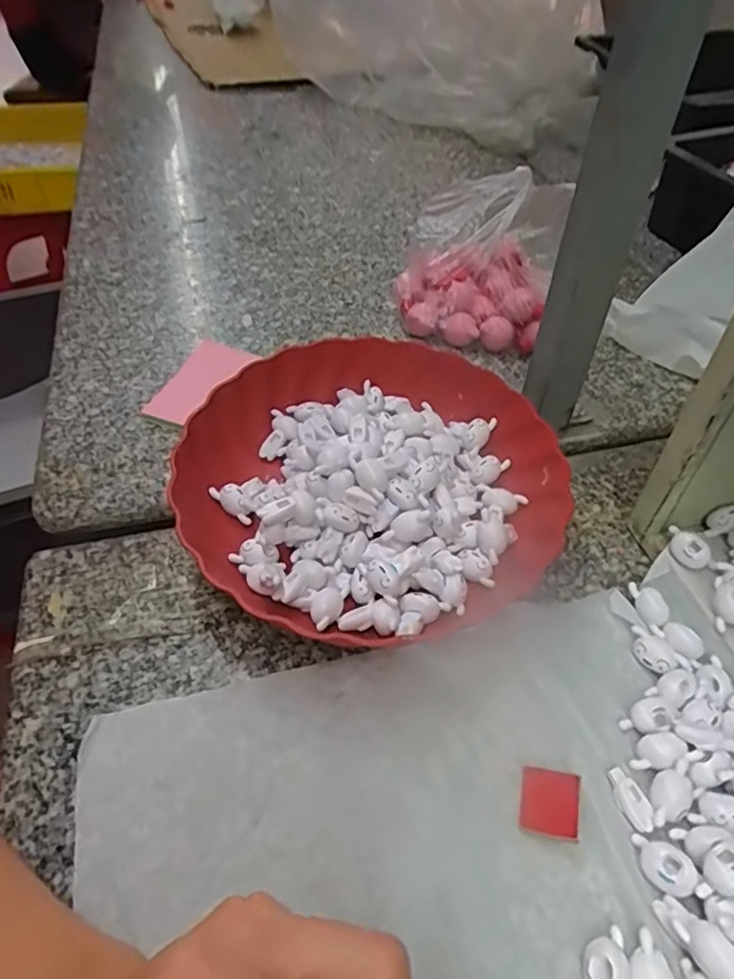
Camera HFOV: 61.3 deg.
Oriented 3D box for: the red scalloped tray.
[{"bbox_3d":[0.007,-0.008,0.416,0.233,0.054,0.227,28,53,22],"label":"red scalloped tray"}]

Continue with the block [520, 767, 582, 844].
[{"bbox_3d":[0.089,0.152,0.300,0.027,0.012,0.028,11,48,8],"label":"block"}]

